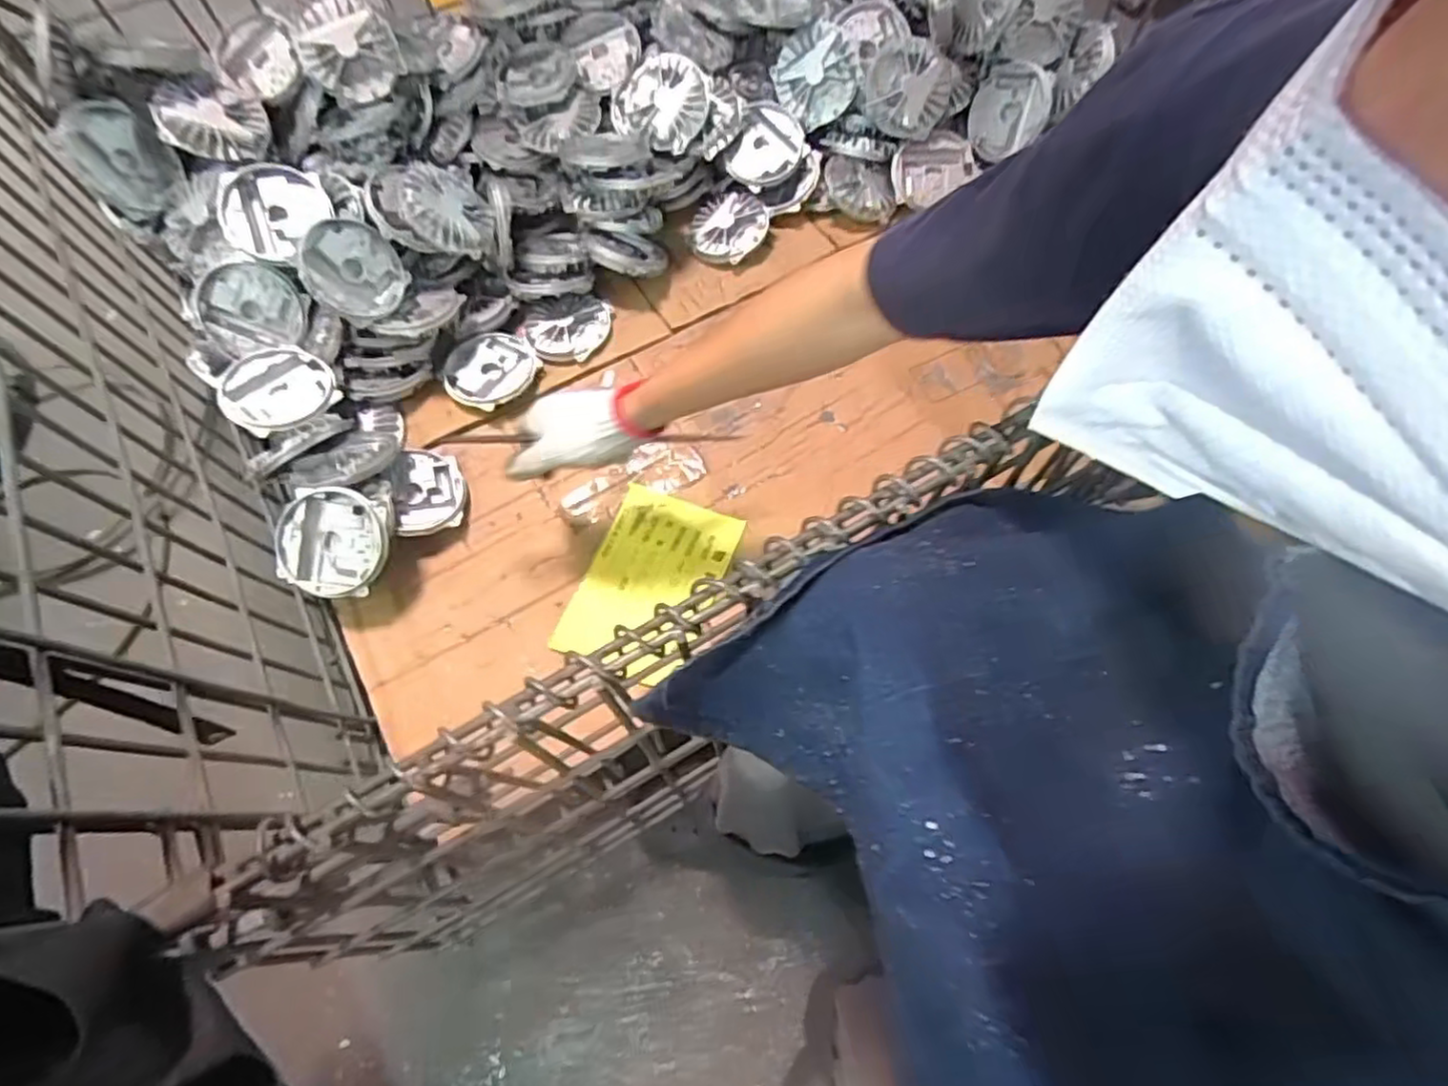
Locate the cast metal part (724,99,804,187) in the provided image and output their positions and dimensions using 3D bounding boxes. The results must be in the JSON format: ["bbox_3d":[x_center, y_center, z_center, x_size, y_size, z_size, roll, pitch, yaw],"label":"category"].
[{"bbox_3d":[0.055,-0.512,0.901,0.085,0.016,0.103,31,92,-10],"label":"cast metal part"}]

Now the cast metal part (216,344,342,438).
[{"bbox_3d":[-0.492,-0.170,0.765,0.117,0.027,0.109,0,68,1],"label":"cast metal part"}]

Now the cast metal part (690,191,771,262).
[{"bbox_3d":[0.005,-0.413,0.903,0.098,0.028,0.098,0,68,1],"label":"cast metal part"}]

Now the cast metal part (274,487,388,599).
[{"bbox_3d":[-0.399,-0.001,0.713,0.109,0.032,0.107,4,90,1],"label":"cast metal part"}]

